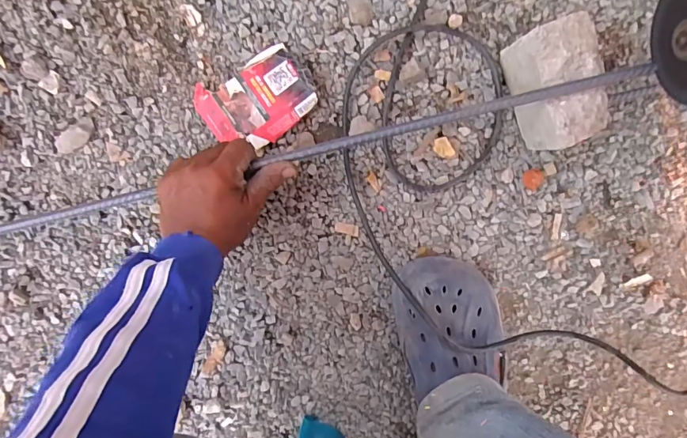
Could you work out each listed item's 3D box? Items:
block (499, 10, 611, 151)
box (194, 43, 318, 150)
[{"bbox_3d":[0.201,-0.127,0.432,0.064,0.084,0.108,-18,99,2],"label":"block"},{"bbox_3d":[-0.088,-0.120,0.463,0.115,0.018,0.081,-25,99,3],"label":"box"}]

